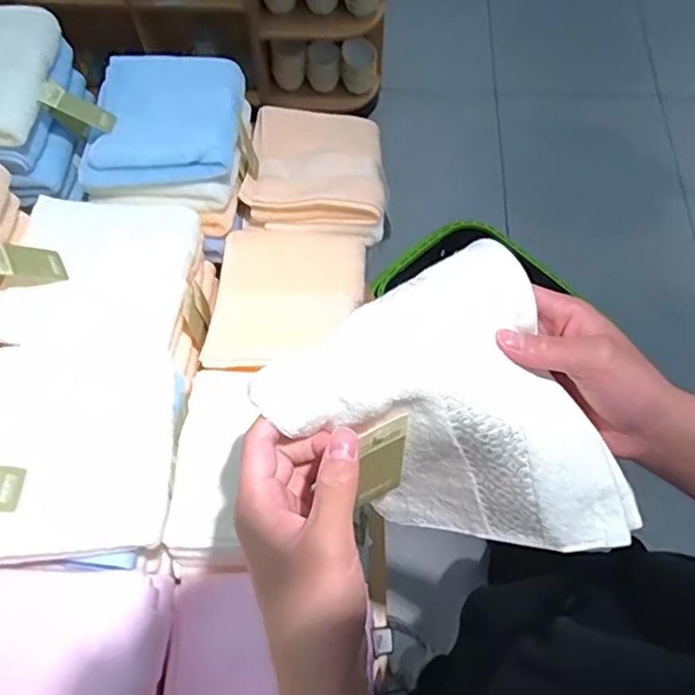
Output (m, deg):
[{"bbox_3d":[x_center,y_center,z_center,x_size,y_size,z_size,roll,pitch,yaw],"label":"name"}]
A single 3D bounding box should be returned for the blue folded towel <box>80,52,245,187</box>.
[{"bbox_3d":[-0.210,-0.269,0.677,0.163,0.031,0.183,-1,65,0],"label":"blue folded towel"}]

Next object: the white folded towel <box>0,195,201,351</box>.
[{"bbox_3d":[-0.263,-0.081,0.633,0.185,0.045,0.178,4,65,2],"label":"white folded towel"}]

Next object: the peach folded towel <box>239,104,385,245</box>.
[{"bbox_3d":[-0.039,-0.233,0.752,0.169,0.058,0.190,3,65,2],"label":"peach folded towel"}]

